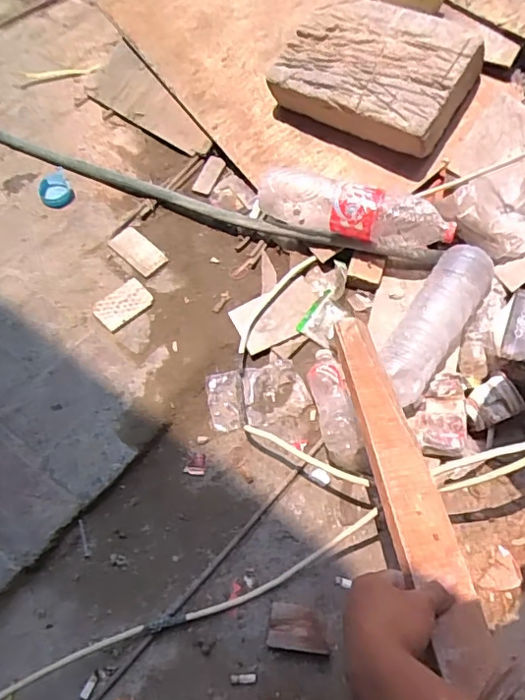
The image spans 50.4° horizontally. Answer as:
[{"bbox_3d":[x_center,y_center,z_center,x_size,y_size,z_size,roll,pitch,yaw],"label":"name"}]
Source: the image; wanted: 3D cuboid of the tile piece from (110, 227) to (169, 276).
[{"bbox_3d":[-0.223,-0.177,0.999,0.108,0.014,0.055,41,70,19],"label":"tile piece"}]

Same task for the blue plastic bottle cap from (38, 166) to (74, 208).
[{"bbox_3d":[-0.397,-0.308,1.065,0.058,0.019,0.089,-25,65,-11],"label":"blue plastic bottle cap"}]

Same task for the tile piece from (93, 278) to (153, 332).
[{"bbox_3d":[-0.235,-0.077,0.941,0.094,0.011,0.062,-40,69,-18],"label":"tile piece"}]

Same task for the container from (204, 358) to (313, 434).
[{"bbox_3d":[-0.009,0.072,0.891,0.155,0.019,0.097,-15,64,-7],"label":"container"}]

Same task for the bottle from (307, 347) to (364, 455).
[{"bbox_3d":[0.099,0.062,0.818,0.051,0.051,0.210,-4,35,-1],"label":"bottle"}]

